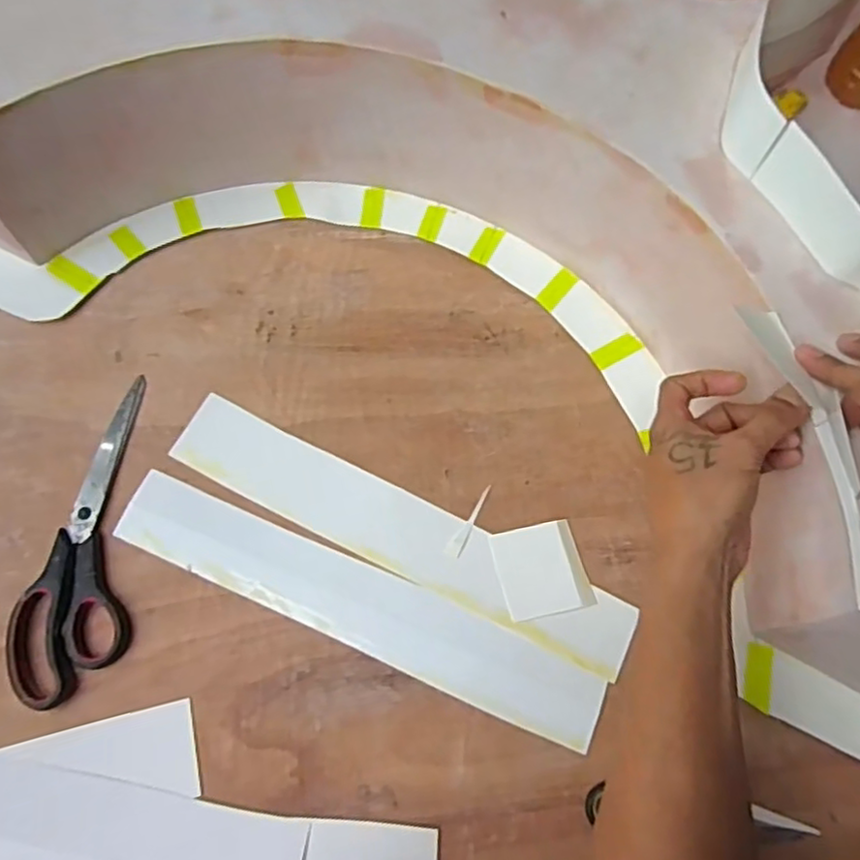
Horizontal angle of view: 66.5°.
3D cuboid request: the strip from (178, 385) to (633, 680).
[{"bbox_3d":[-0.025,0.072,0.483,0.351,0.004,0.057,25,72,7],"label":"strip"}]

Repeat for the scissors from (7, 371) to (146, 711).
[{"bbox_3d":[-0.246,0.071,0.469,0.074,0.013,0.229,0,70,-2],"label":"scissors"}]

